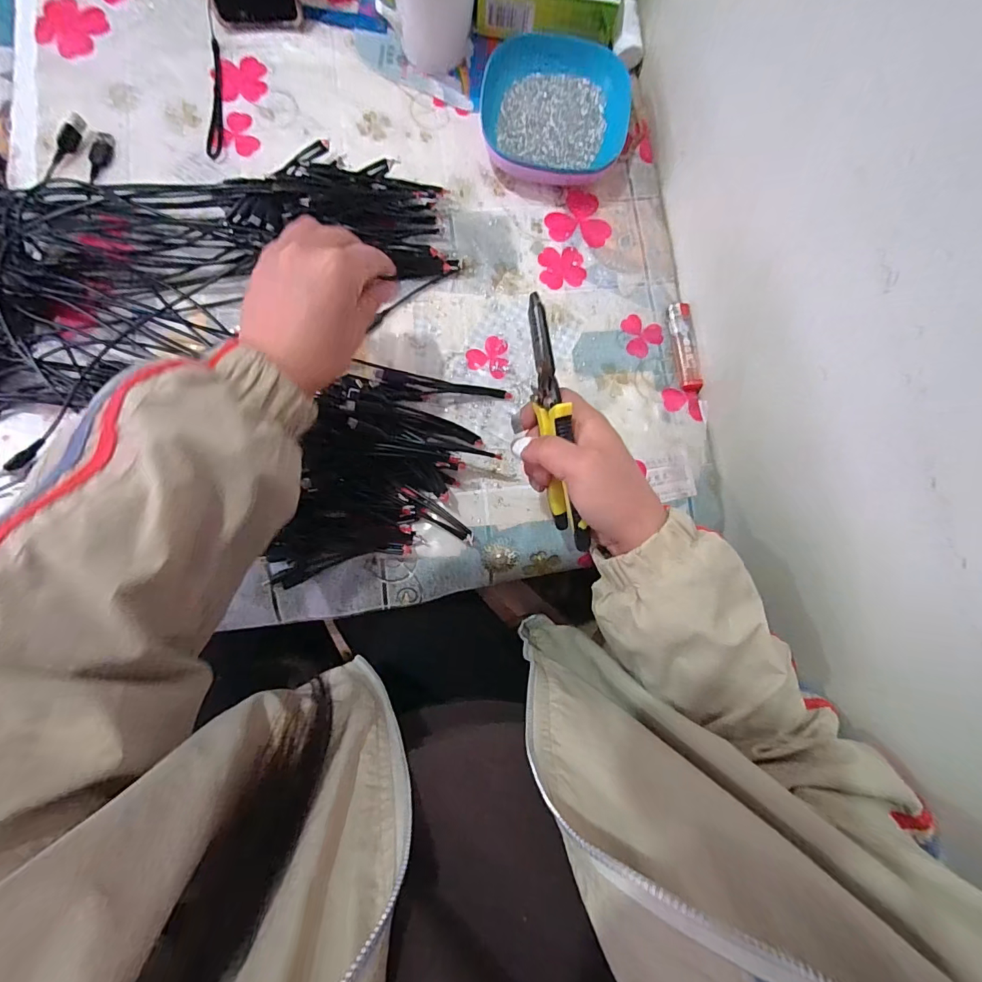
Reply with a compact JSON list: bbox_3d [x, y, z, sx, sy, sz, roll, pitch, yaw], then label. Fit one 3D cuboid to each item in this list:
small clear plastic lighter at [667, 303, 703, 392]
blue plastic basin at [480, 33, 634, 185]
[{"bbox_3d":[0.188,-0.138,0.448,0.019,0.015,0.085,-10,85,-6],"label":"small clear plastic lighter"},{"bbox_3d":[0.062,-0.370,0.452,0.140,0.039,0.123,4,83,-5],"label":"blue plastic basin"}]

